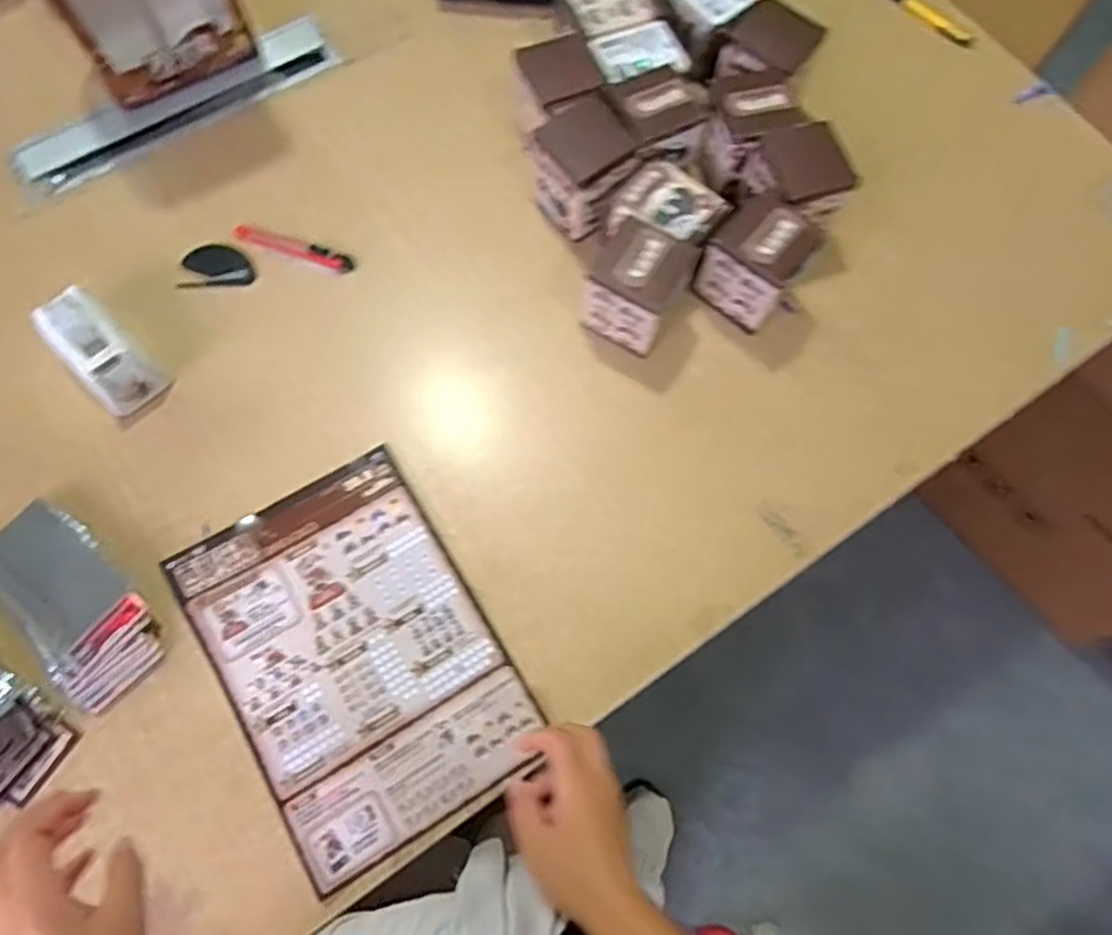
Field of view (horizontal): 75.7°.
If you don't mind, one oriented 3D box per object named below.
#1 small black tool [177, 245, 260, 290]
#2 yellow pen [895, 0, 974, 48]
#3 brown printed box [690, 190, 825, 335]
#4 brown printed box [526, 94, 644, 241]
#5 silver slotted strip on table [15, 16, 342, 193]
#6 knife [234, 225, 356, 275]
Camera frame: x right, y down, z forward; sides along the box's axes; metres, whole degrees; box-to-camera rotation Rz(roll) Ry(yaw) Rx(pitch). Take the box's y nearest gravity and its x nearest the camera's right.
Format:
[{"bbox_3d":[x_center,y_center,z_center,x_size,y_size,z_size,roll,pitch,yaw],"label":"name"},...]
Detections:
[{"bbox_3d":[-0.325,-0.193,0.689,0.072,0.015,0.043,0,71,-1],"label":"small black tool"},{"bbox_3d":[0.416,-0.521,0.818,0.137,0.009,0.016,43,75,13],"label":"yellow pen"},{"bbox_3d":[0.182,-0.186,0.651,0.079,0.087,0.079,38,74,11],"label":"brown printed box"},{"bbox_3d":[0.026,-0.278,0.678,0.078,0.092,0.083,-40,76,-14],"label":"brown printed box"},{"bbox_3d":[-0.389,-0.378,0.742,0.331,0.020,0.062,-29,74,-11],"label":"silver slotted strip on table"},{"bbox_3d":[-0.254,-0.213,0.696,0.121,0.007,0.021,17,71,5],"label":"knife"}]

